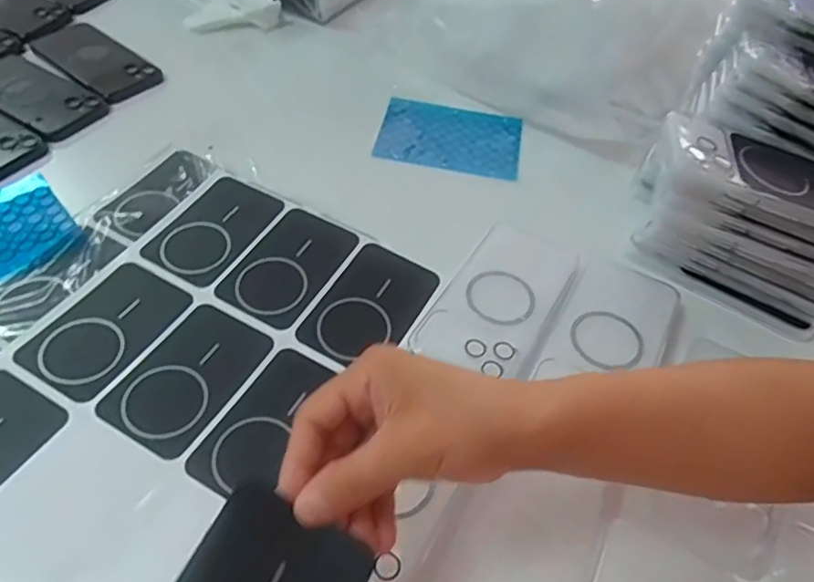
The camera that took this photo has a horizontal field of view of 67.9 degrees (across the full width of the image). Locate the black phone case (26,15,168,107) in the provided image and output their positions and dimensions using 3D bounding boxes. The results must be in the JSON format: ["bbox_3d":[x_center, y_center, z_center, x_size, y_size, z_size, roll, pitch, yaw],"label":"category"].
[{"bbox_3d":[-0.344,-0.255,0.656,0.172,0.014,0.075,35,58,22],"label":"black phone case"}]

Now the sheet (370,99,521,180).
[{"bbox_3d":[0.045,-0.160,0.624,0.143,0.006,0.100,11,52,4],"label":"sheet"}]

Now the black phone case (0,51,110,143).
[{"bbox_3d":[-0.376,-0.198,0.605,0.165,0.008,0.073,29,56,18],"label":"black phone case"}]

